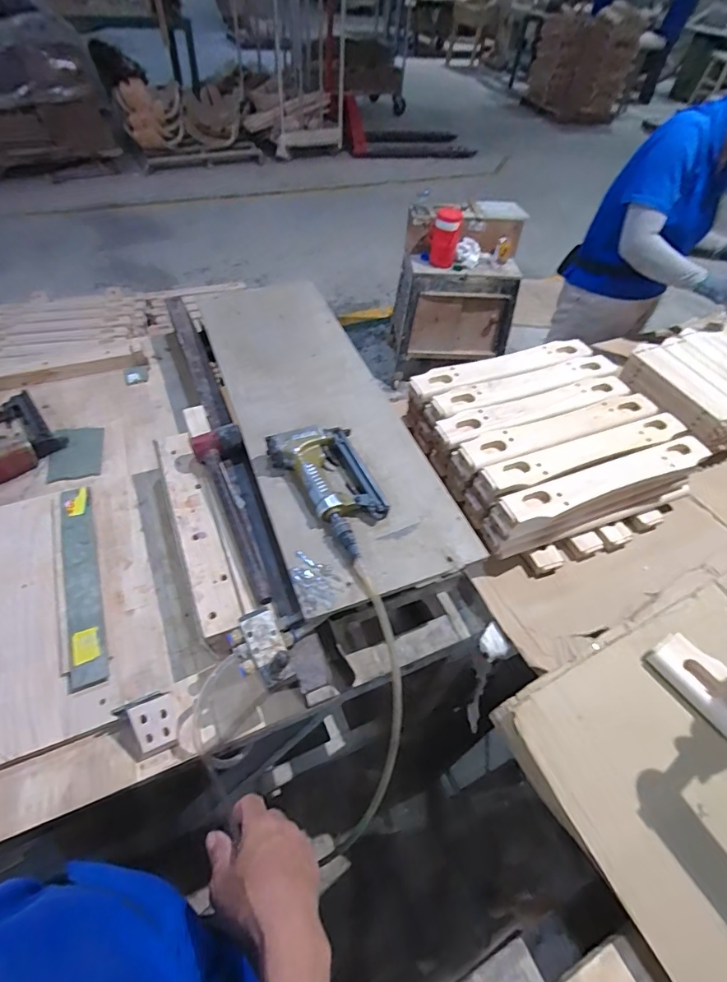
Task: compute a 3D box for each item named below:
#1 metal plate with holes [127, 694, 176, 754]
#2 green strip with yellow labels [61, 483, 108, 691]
[{"bbox_3d":[-0.272,0.302,0.604,0.050,0.004,0.058,-13,81,-23],"label":"metal plate with holes"},{"bbox_3d":[-0.456,0.134,0.752,0.051,0.013,0.380,-17,54,-18],"label":"green strip with yellow labels"}]

